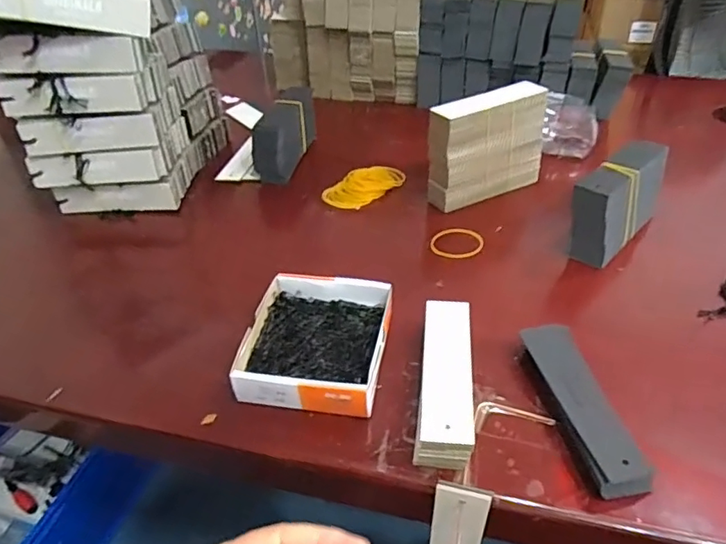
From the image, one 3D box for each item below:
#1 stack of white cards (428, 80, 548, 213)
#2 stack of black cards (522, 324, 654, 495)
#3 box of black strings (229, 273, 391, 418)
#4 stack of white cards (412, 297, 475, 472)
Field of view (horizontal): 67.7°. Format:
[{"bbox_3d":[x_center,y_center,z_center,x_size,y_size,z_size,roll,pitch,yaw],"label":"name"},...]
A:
[{"bbox_3d":[0.131,-0.132,0.571,0.127,0.103,0.036,-21,43,-21],"label":"stack of white cards"},{"bbox_3d":[0.144,0.090,0.366,0.036,0.023,0.127,-6,40,-5],"label":"stack of black cards"},{"bbox_3d":[-0.035,0.051,0.409,0.102,0.026,0.122,4,40,7],"label":"box of black strings"},{"bbox_3d":[0.059,0.073,0.379,0.035,0.027,0.123,4,40,8],"label":"stack of white cards"}]

